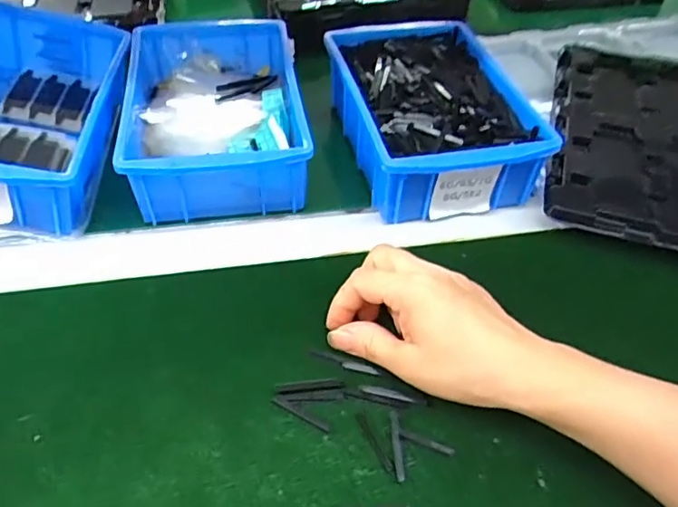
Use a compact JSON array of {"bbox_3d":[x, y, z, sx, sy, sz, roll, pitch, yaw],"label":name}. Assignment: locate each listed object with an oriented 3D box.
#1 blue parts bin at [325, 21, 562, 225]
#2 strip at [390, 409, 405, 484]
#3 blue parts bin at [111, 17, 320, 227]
[{"bbox_3d":[0.073,-0.126,0.480,0.153,0.062,0.206,-10,50,-12],"label":"blue parts bin"},{"bbox_3d":[0.032,0.105,0.303,0.005,0.006,0.038,1,49,-3],"label":"strip"},{"bbox_3d":[-0.103,-0.127,0.471,0.129,0.057,0.215,-5,50,-8],"label":"blue parts bin"}]

